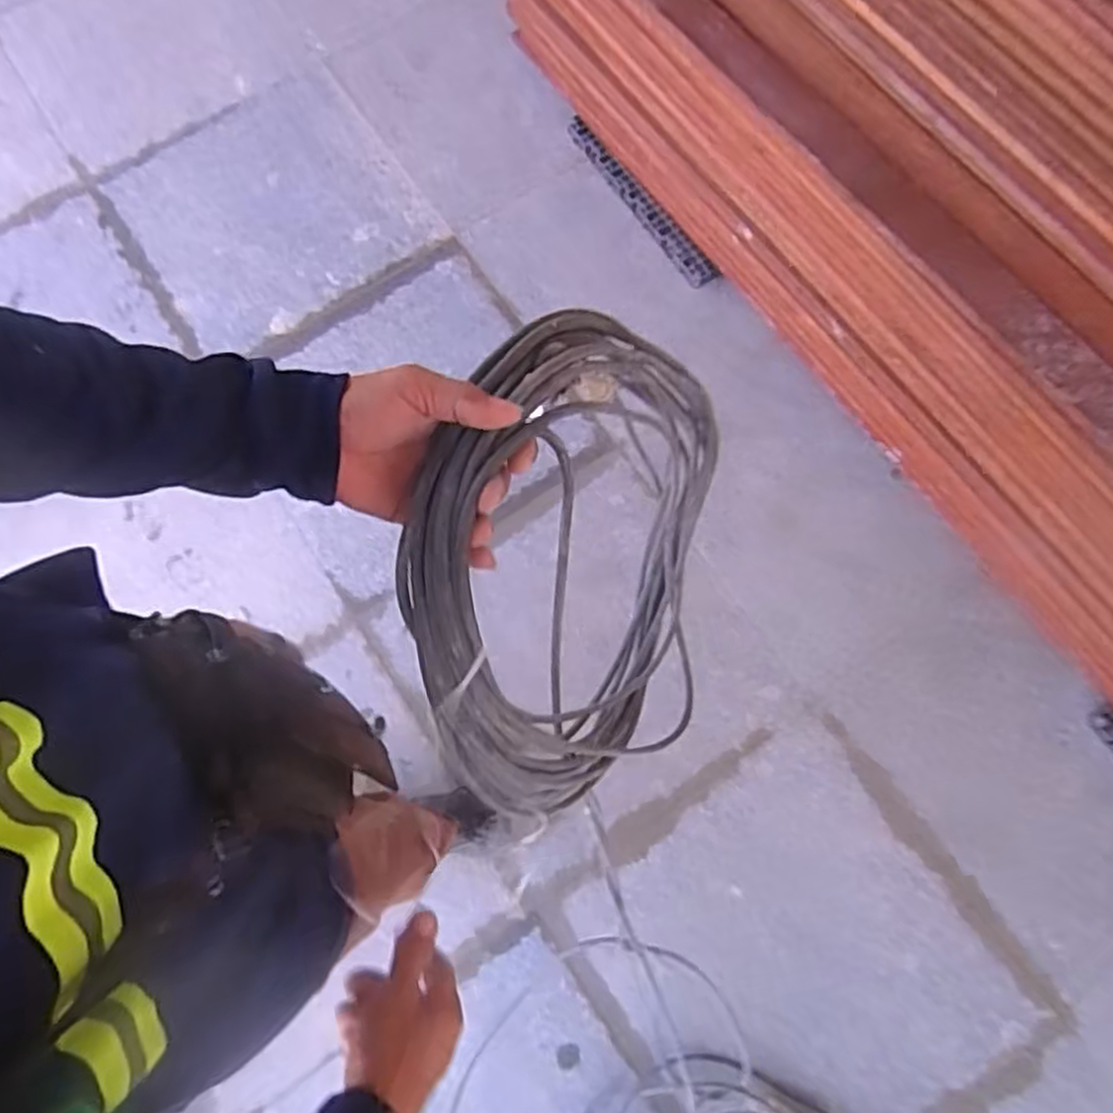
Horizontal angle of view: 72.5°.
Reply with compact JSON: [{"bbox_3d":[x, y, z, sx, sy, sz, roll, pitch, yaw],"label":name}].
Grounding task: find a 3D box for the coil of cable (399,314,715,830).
[{"bbox_3d":[0.033,-0.012,0.674,0.064,0.441,0.431,15,58,25],"label":"coil of cable"}]

